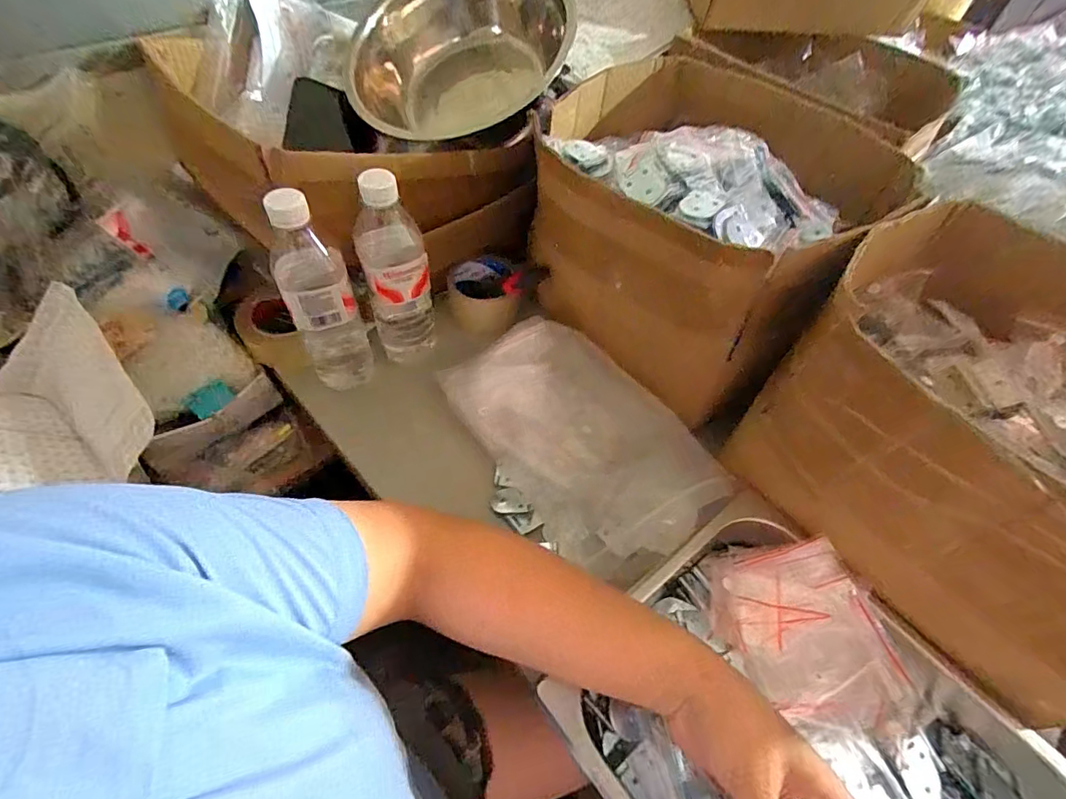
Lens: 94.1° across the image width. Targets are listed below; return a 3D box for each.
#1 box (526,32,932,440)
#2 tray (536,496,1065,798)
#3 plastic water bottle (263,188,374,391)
[{"bbox_3d":[0.174,-0.195,0.553,0.324,0.198,0.282,40,61,22],"label":"box"},{"bbox_3d":[0.198,0.253,0.349,0.268,0.059,0.318,-32,62,-24],"label":"tray"},{"bbox_3d":[-0.208,-0.094,0.487,0.062,0.207,0.057,-24,59,-19],"label":"plastic water bottle"}]

